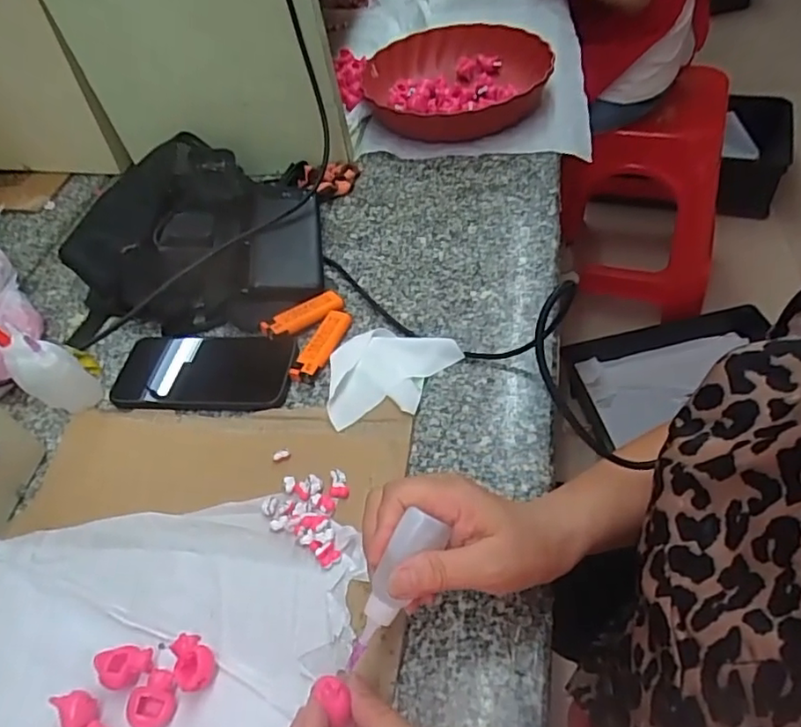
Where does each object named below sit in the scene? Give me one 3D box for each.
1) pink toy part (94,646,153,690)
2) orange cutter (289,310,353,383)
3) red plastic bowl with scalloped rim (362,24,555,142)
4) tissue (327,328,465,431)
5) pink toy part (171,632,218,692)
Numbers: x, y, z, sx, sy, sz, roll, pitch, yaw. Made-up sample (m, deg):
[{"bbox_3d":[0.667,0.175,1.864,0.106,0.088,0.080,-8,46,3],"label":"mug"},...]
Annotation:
[{"bbox_3d":[-0.171,0.190,0.363,0.033,0.019,0.024,2,51,7],"label":"pink toy part"},{"bbox_3d":[-0.072,-0.019,0.538,0.023,0.011,0.085,19,55,20],"label":"orange cutter"},{"bbox_3d":[0.078,-0.374,0.781,0.239,0.051,0.233,-3,50,3],"label":"red plastic bowl with scalloped rim"},{"bbox_3d":[-0.006,0.004,0.515,0.119,0.012,0.089,-12,50,-5],"label":"tissue"},{"bbox_3d":[-0.127,0.184,0.360,0.023,0.018,0.034,-12,50,-4],"label":"pink toy part"}]

